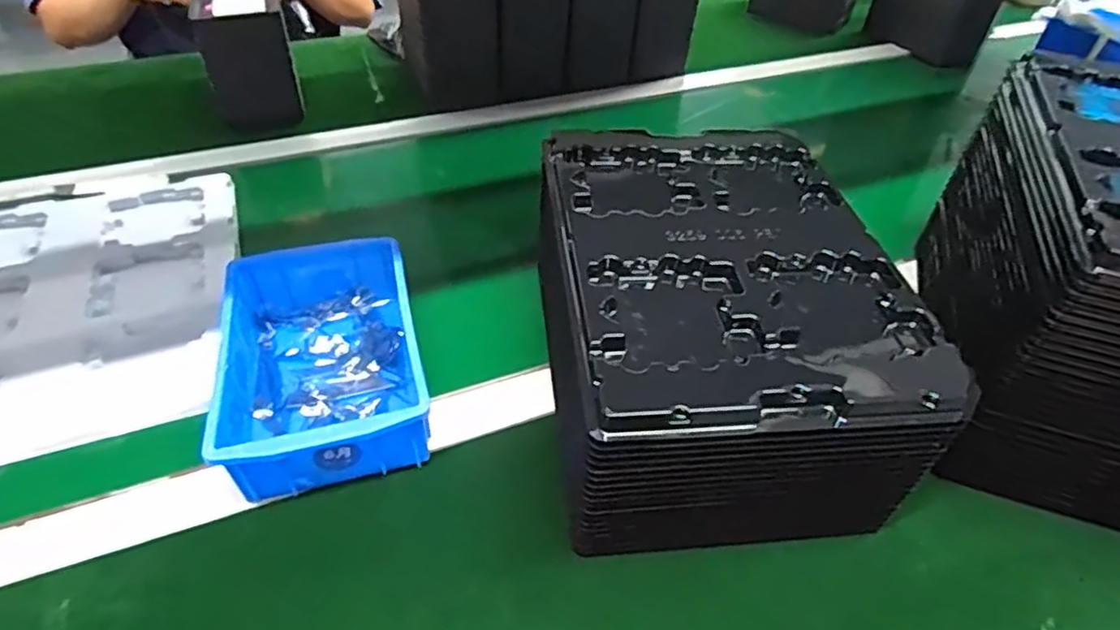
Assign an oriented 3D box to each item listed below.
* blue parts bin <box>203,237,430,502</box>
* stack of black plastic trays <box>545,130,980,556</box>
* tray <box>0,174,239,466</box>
[{"bbox_3d":[-0.170,0.029,0.463,0.124,0.064,0.194,-11,46,-13],"label":"blue parts bin"},{"bbox_3d":[0.104,0.001,0.453,0.205,0.135,0.277,-3,45,-7],"label":"stack of black plastic trays"},{"bbox_3d":[-0.423,-0.012,0.530,0.262,0.012,0.325,-11,46,-13],"label":"tray"}]

